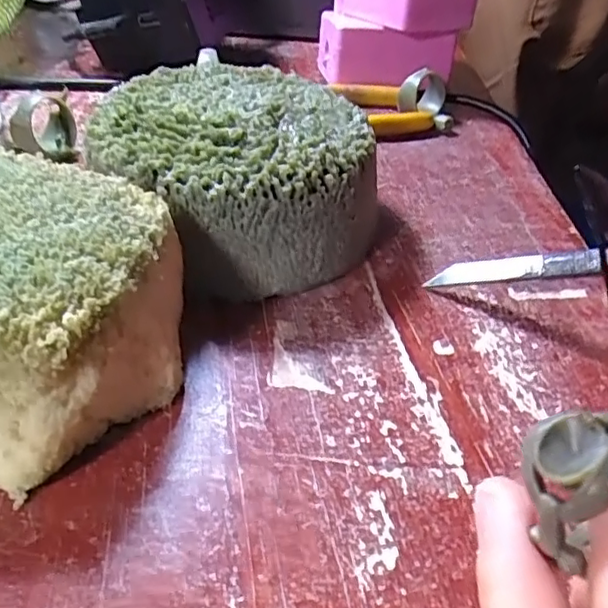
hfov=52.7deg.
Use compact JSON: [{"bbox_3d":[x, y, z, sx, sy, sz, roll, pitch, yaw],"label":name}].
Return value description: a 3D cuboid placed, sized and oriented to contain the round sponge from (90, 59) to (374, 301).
[{"bbox_3d":[-0.024,-0.047,0.226,0.093,0.048,0.088,3,41,-3],"label":"round sponge"}]

